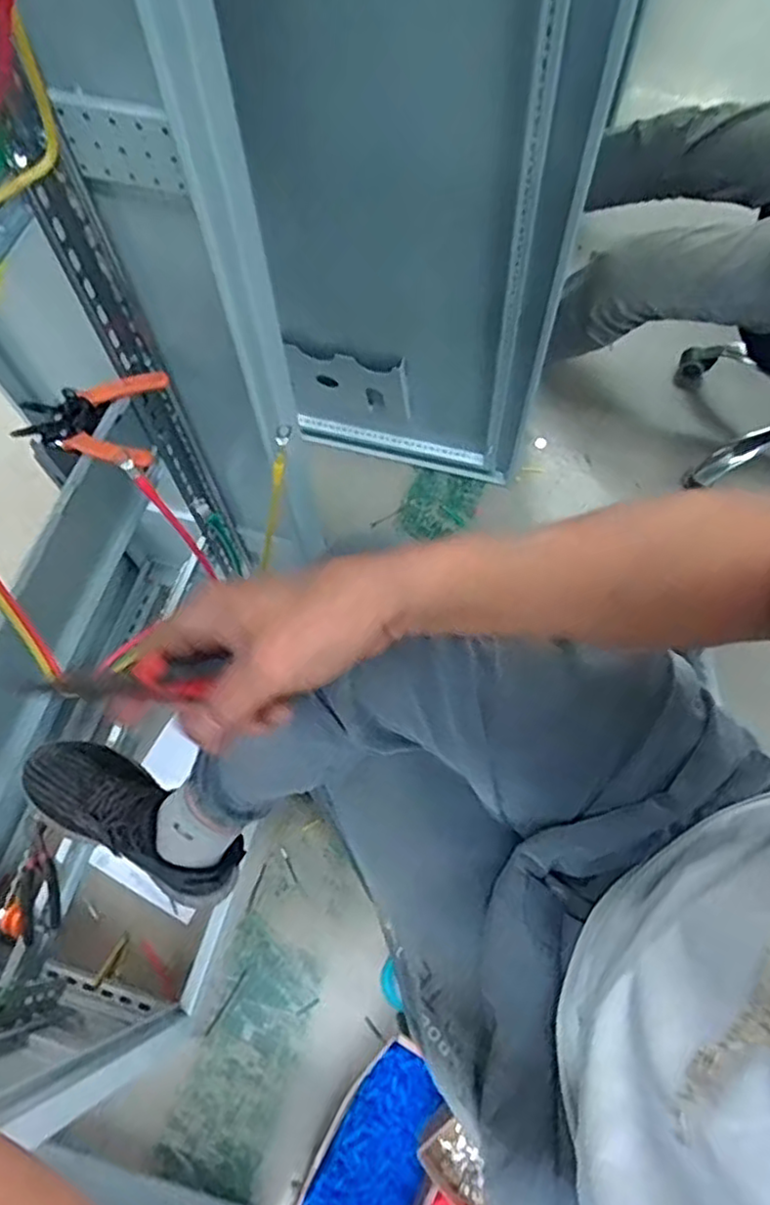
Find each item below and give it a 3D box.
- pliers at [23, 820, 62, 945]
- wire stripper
[{"bbox_3d":[-0.408,0.328,0.814,0.041,0.011,0.126,-14,67,-5],"label":"pliers"},{"bbox_3d":[-0.294,-0.186,0.690,0.134,0.031,0.099,7,67,4],"label":"wire stripper"}]

